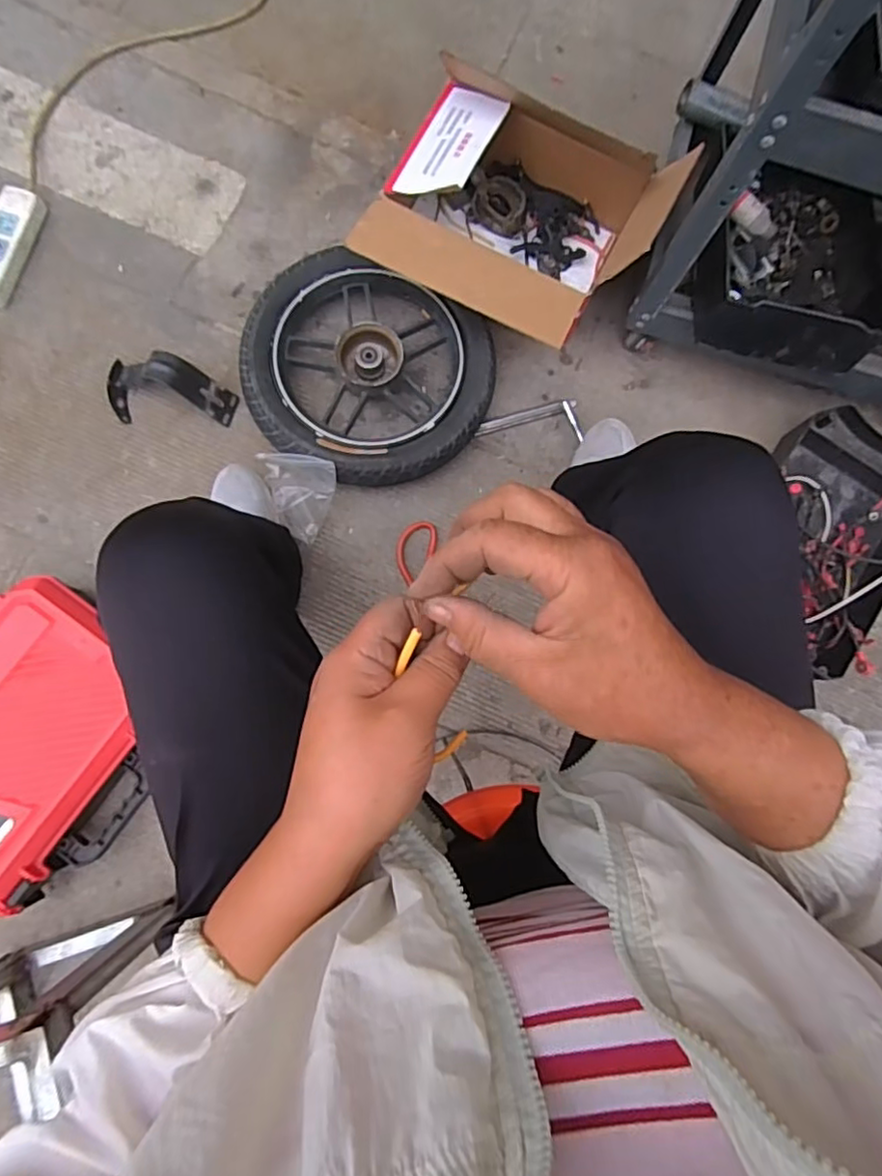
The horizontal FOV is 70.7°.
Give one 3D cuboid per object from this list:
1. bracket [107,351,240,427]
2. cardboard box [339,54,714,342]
[{"bbox_3d":[-0.404,-0.279,0.893,0.190,0.096,0.090,18,82,-1],"label":"bracket"},{"bbox_3d":[0.114,-0.526,0.897,0.364,0.218,0.355,26,82,0],"label":"cardboard box"}]

